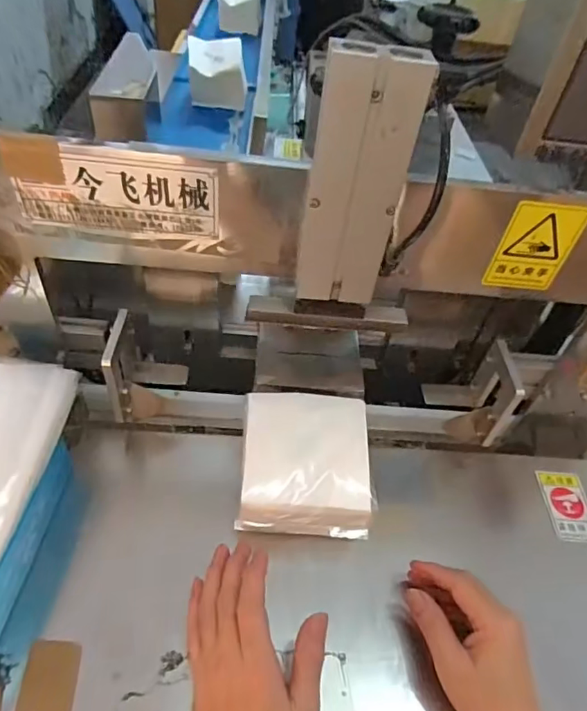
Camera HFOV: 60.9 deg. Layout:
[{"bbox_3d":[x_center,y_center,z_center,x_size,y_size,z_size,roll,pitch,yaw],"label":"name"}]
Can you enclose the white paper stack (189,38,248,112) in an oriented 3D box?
[{"bbox_3d":[-0.168,-0.618,1.107,0.120,0.119,0.107,-3,48,-9],"label":"white paper stack"}]

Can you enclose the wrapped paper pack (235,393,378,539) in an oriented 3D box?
[{"bbox_3d":[0.011,0.099,0.466,0.115,0.046,0.118,3,47,-4],"label":"wrapped paper pack"}]

